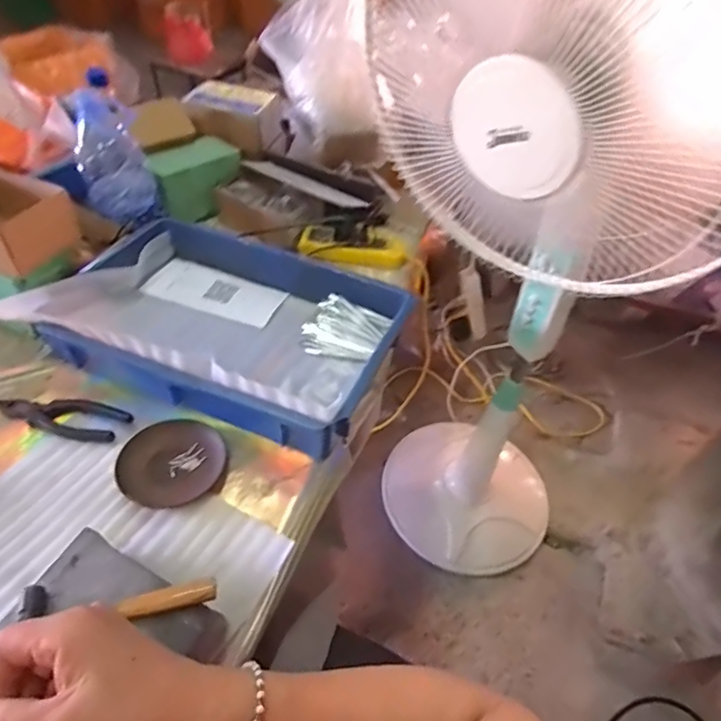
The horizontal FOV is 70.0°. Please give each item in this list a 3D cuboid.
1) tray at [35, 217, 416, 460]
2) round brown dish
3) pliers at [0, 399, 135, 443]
[{"bbox_3d":[-0.176,-0.055,0.703,0.429,0.101,0.279,20,50,14],"label":"tray"},{"bbox_3d":[-0.216,0.115,0.588,0.111,0.013,0.109,2,48,-2],"label":"round brown dish"},{"bbox_3d":[-0.363,0.068,0.626,0.163,0.027,0.048,12,48,6],"label":"pliers"}]

